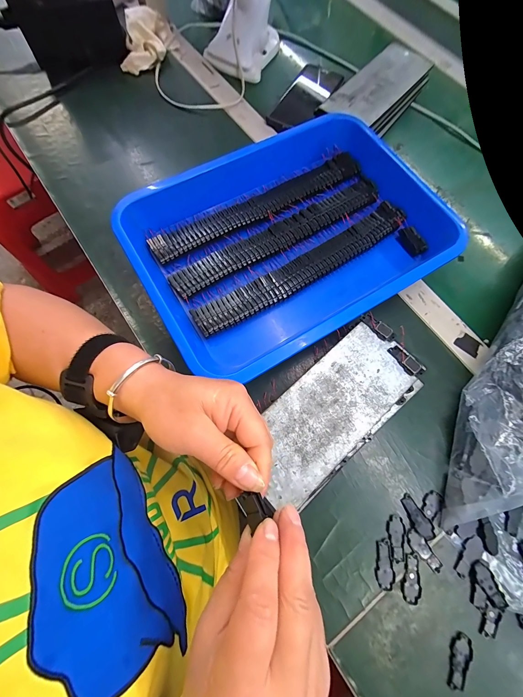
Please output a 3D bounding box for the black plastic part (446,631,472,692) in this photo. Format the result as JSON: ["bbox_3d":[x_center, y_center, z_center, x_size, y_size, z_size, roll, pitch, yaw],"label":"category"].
[{"bbox_3d":[0.171,0.269,0.235,0.017,0.006,0.039,21,73,5],"label":"black plastic part"}]

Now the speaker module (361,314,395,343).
[{"bbox_3d":[0.123,-0.023,0.288,0.013,0.006,0.039,-42,78,-14],"label":"speaker module"}]

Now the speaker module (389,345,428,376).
[{"bbox_3d":[0.147,0.013,0.277,0.038,0.005,0.016,43,76,11],"label":"speaker module"}]

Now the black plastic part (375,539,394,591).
[{"bbox_3d":[0.115,0.203,0.256,0.016,0.004,0.040,3,72,-1],"label":"black plastic part"}]

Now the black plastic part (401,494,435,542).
[{"bbox_3d":[0.153,0.166,0.268,0.015,0.007,0.040,-30,76,-11],"label":"black plastic part"}]

